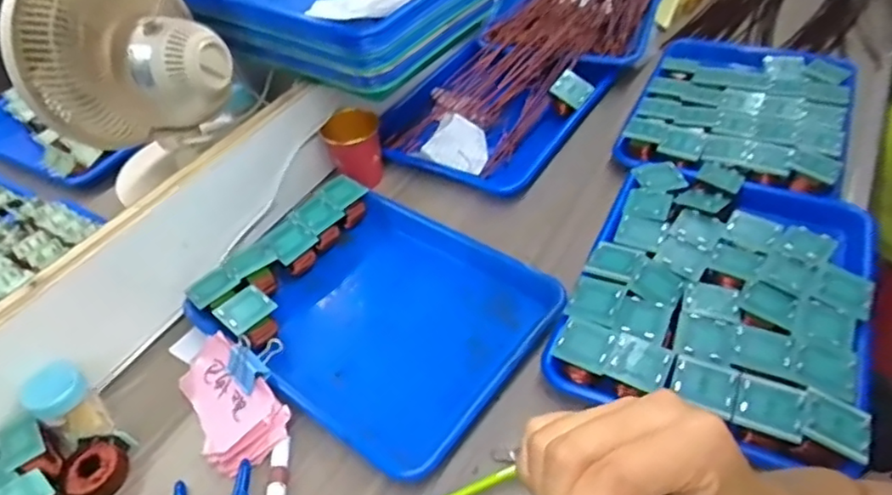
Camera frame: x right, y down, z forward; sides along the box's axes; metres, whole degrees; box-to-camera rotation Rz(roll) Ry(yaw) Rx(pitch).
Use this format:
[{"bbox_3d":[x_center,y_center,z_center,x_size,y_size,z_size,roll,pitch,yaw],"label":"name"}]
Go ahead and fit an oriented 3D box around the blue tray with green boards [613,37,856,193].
[{"bbox_3d":[0.371,-0.186,0.759,0.238,0.040,0.341,16,49,21],"label":"blue tray with green boards"}]

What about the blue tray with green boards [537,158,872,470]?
[{"bbox_3d":[0.263,0.028,0.563,0.247,0.048,0.331,16,49,22],"label":"blue tray with green boards"}]

